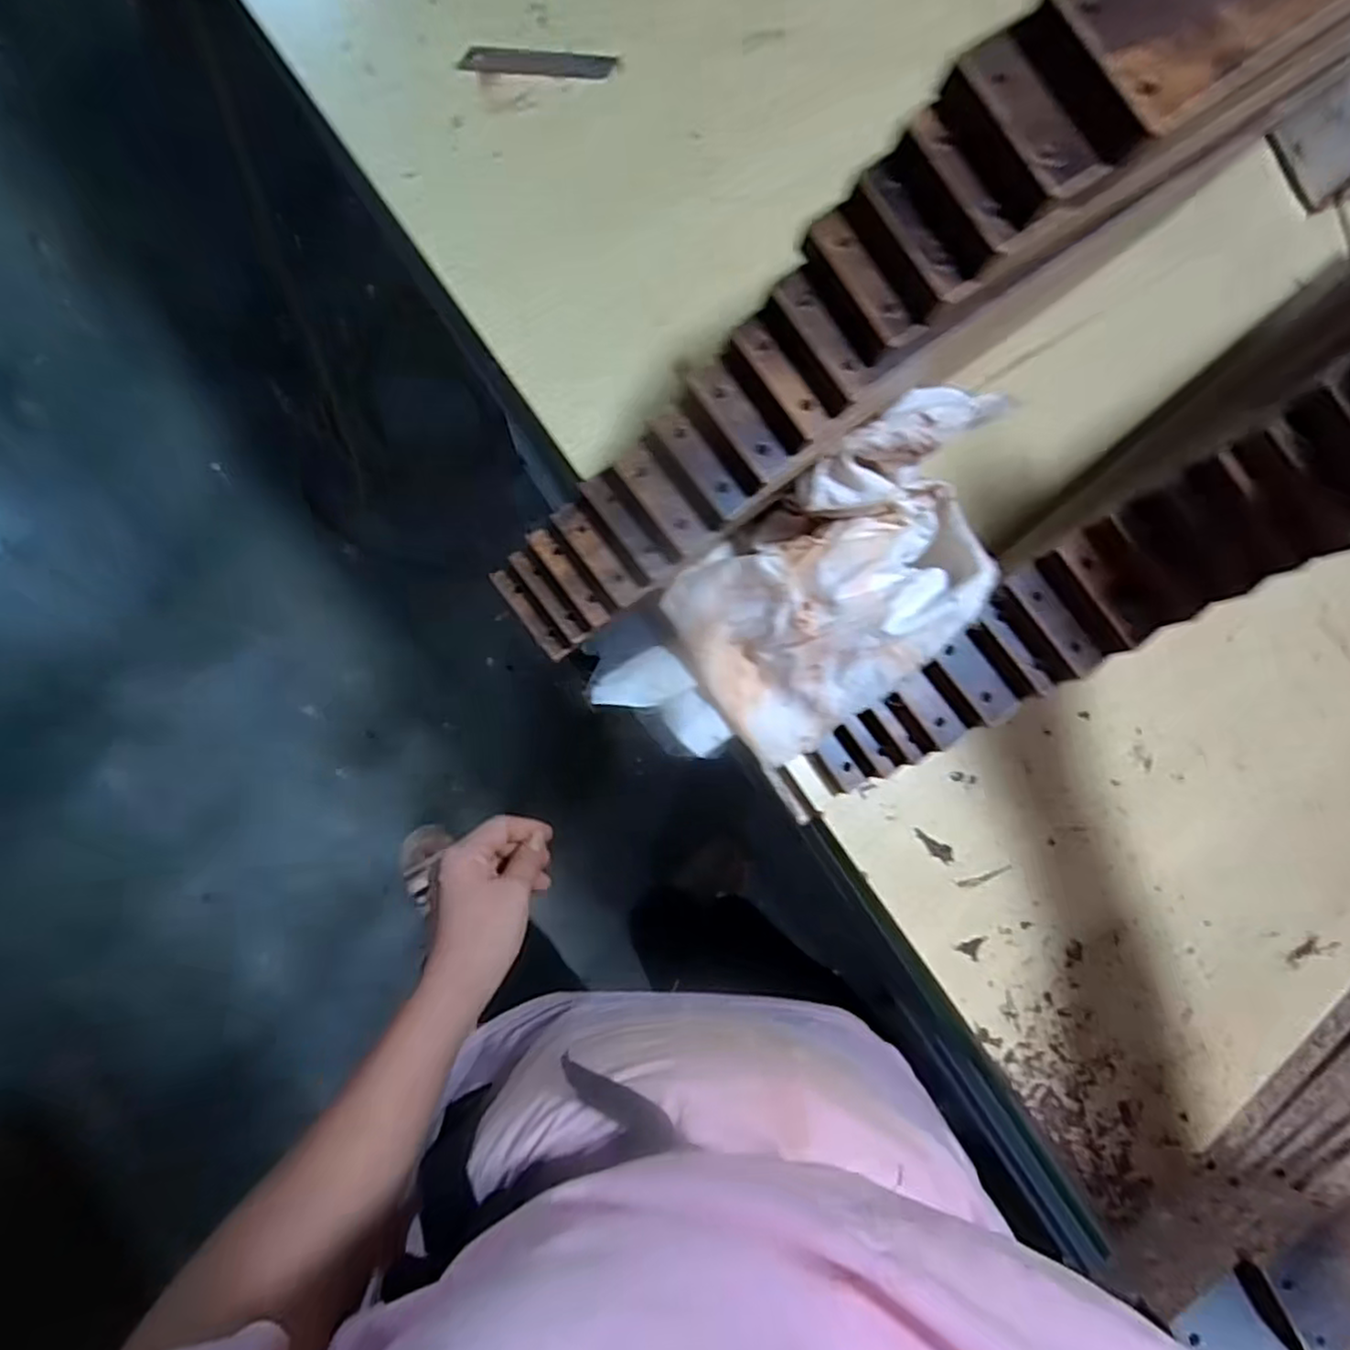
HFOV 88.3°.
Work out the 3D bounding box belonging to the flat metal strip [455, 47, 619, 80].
[{"bbox_3d":[-0.088,-0.399,0.453,0.098,0.004,0.019,-2,85,-6],"label":"flat metal strip"}]

